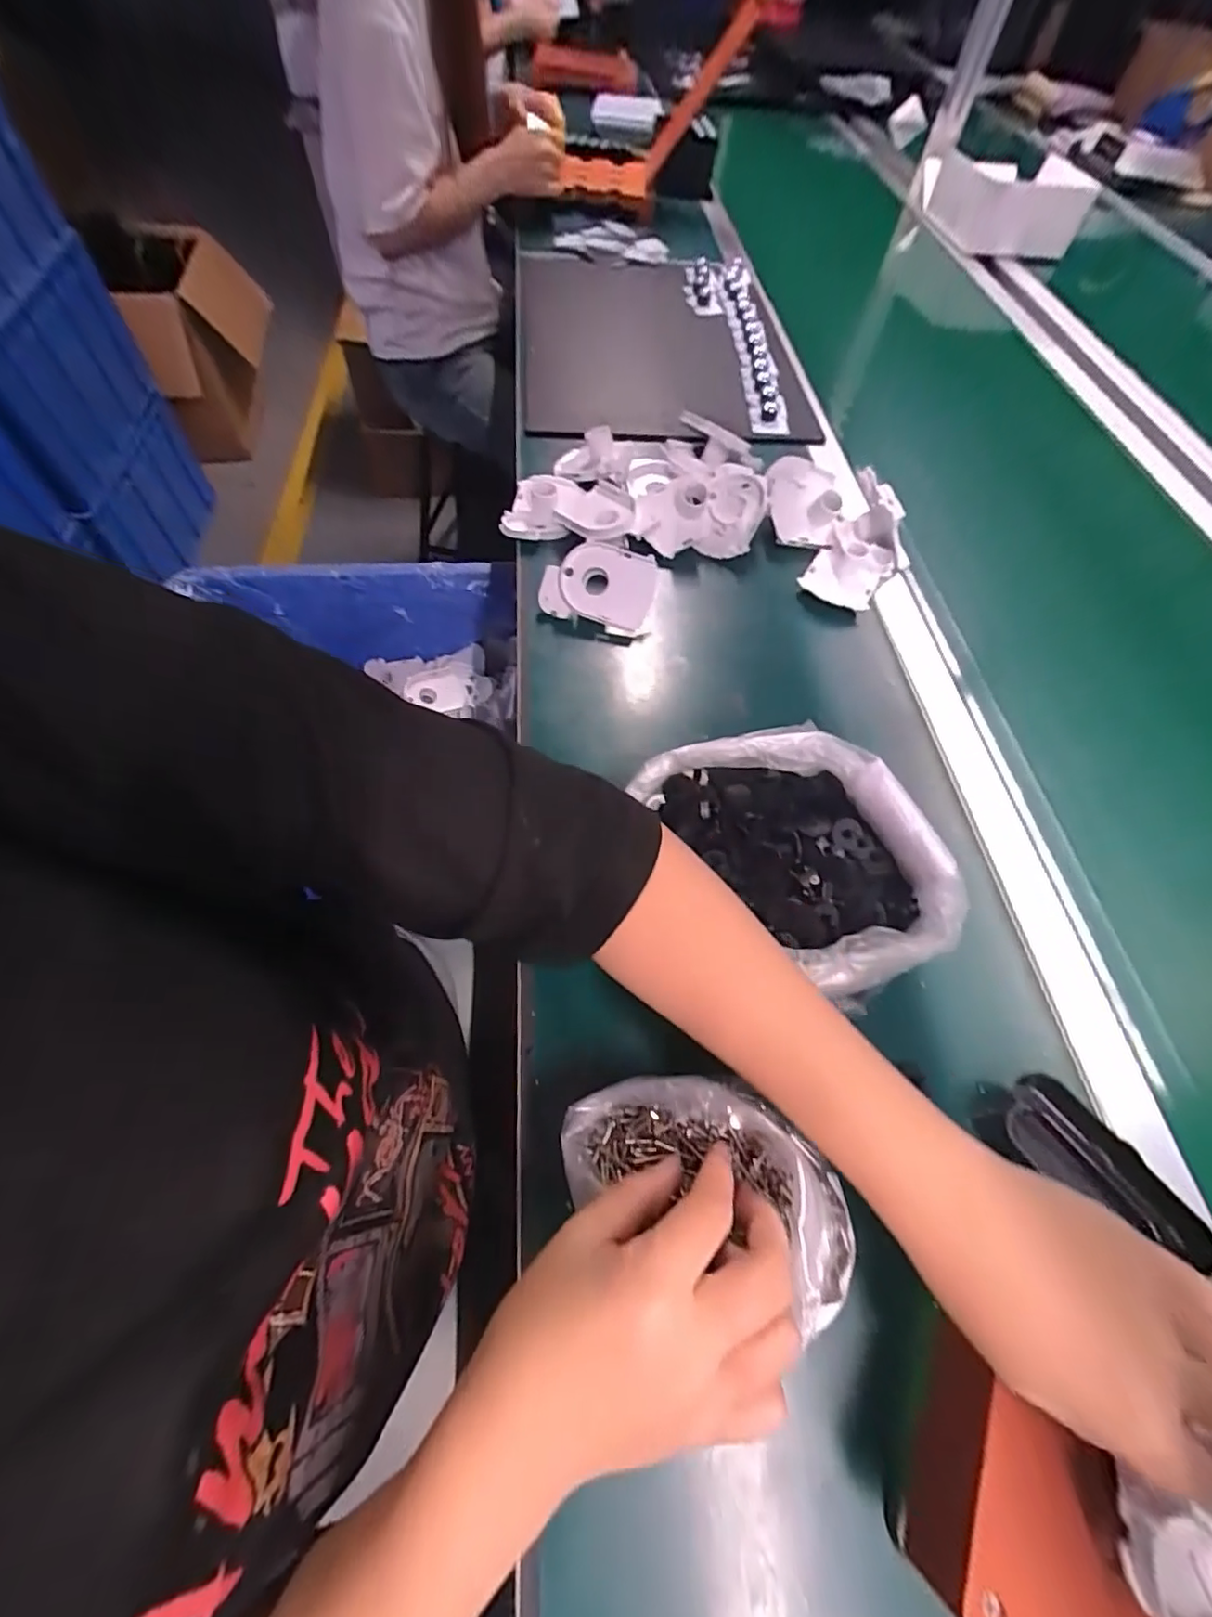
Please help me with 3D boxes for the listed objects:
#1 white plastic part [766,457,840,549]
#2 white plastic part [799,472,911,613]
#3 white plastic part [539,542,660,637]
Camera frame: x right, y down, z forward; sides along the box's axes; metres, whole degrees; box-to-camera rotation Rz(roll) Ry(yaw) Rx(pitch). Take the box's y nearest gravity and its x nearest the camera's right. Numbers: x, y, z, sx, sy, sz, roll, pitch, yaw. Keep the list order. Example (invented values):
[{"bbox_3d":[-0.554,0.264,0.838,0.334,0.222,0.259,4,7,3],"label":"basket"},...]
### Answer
[{"bbox_3d":[0.201,-0.316,0.589,0.077,0.038,0.086,14,62,4],"label":"white plastic part"},{"bbox_3d":[0.258,-0.264,0.570,0.087,0.050,0.148,23,76,14],"label":"white plastic part"},{"bbox_3d":[-0.006,-0.204,0.528,0.102,0.021,0.071,11,101,2],"label":"white plastic part"}]

